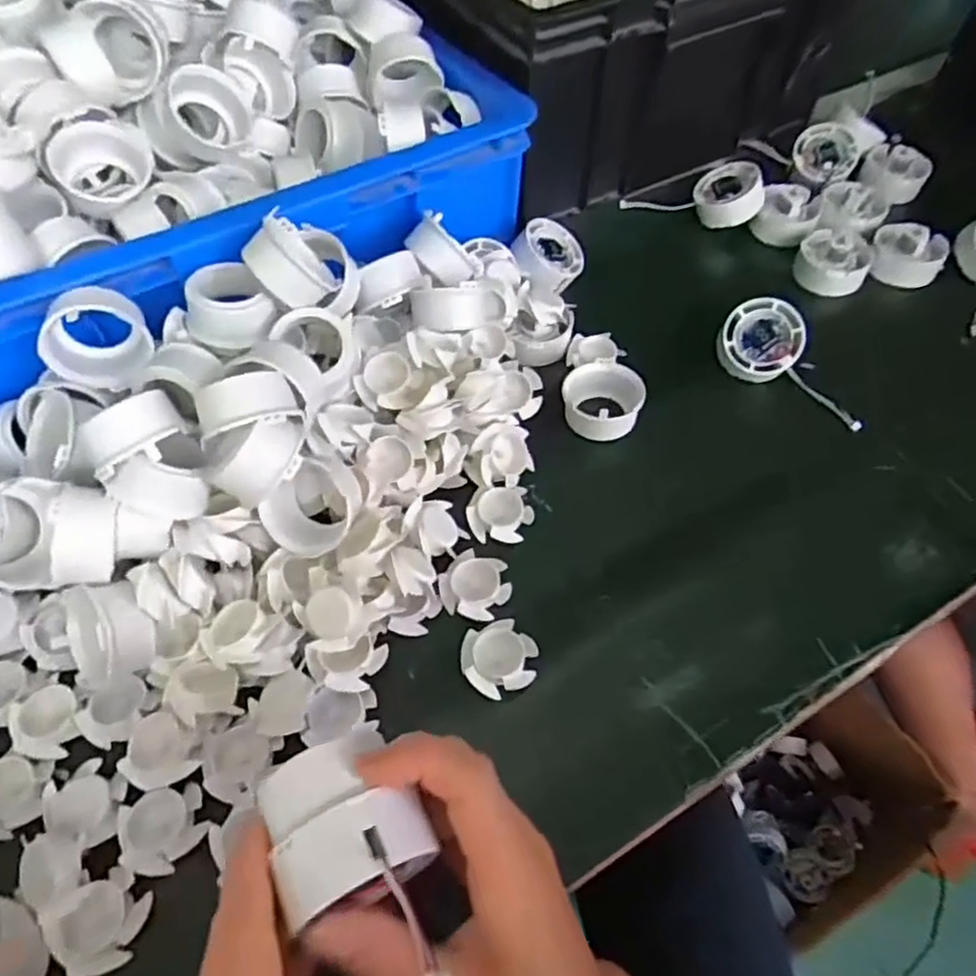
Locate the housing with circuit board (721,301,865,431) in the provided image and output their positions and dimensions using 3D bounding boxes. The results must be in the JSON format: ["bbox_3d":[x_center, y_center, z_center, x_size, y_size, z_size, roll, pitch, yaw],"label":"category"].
[{"bbox_3d":[0.214,-0.091,0.467,0.108,0.045,0.042,25,60,14],"label":"housing with circuit board"}]

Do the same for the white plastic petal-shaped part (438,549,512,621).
[{"bbox_3d":[-0.008,0.057,0.390,0.039,0.015,0.037,1,57,-1],"label":"white plastic petal-shaped part"}]

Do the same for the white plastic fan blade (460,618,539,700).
[{"bbox_3d":[0.007,0.092,0.364,0.039,0.011,0.037,1,57,-1],"label":"white plastic fan blade"}]

